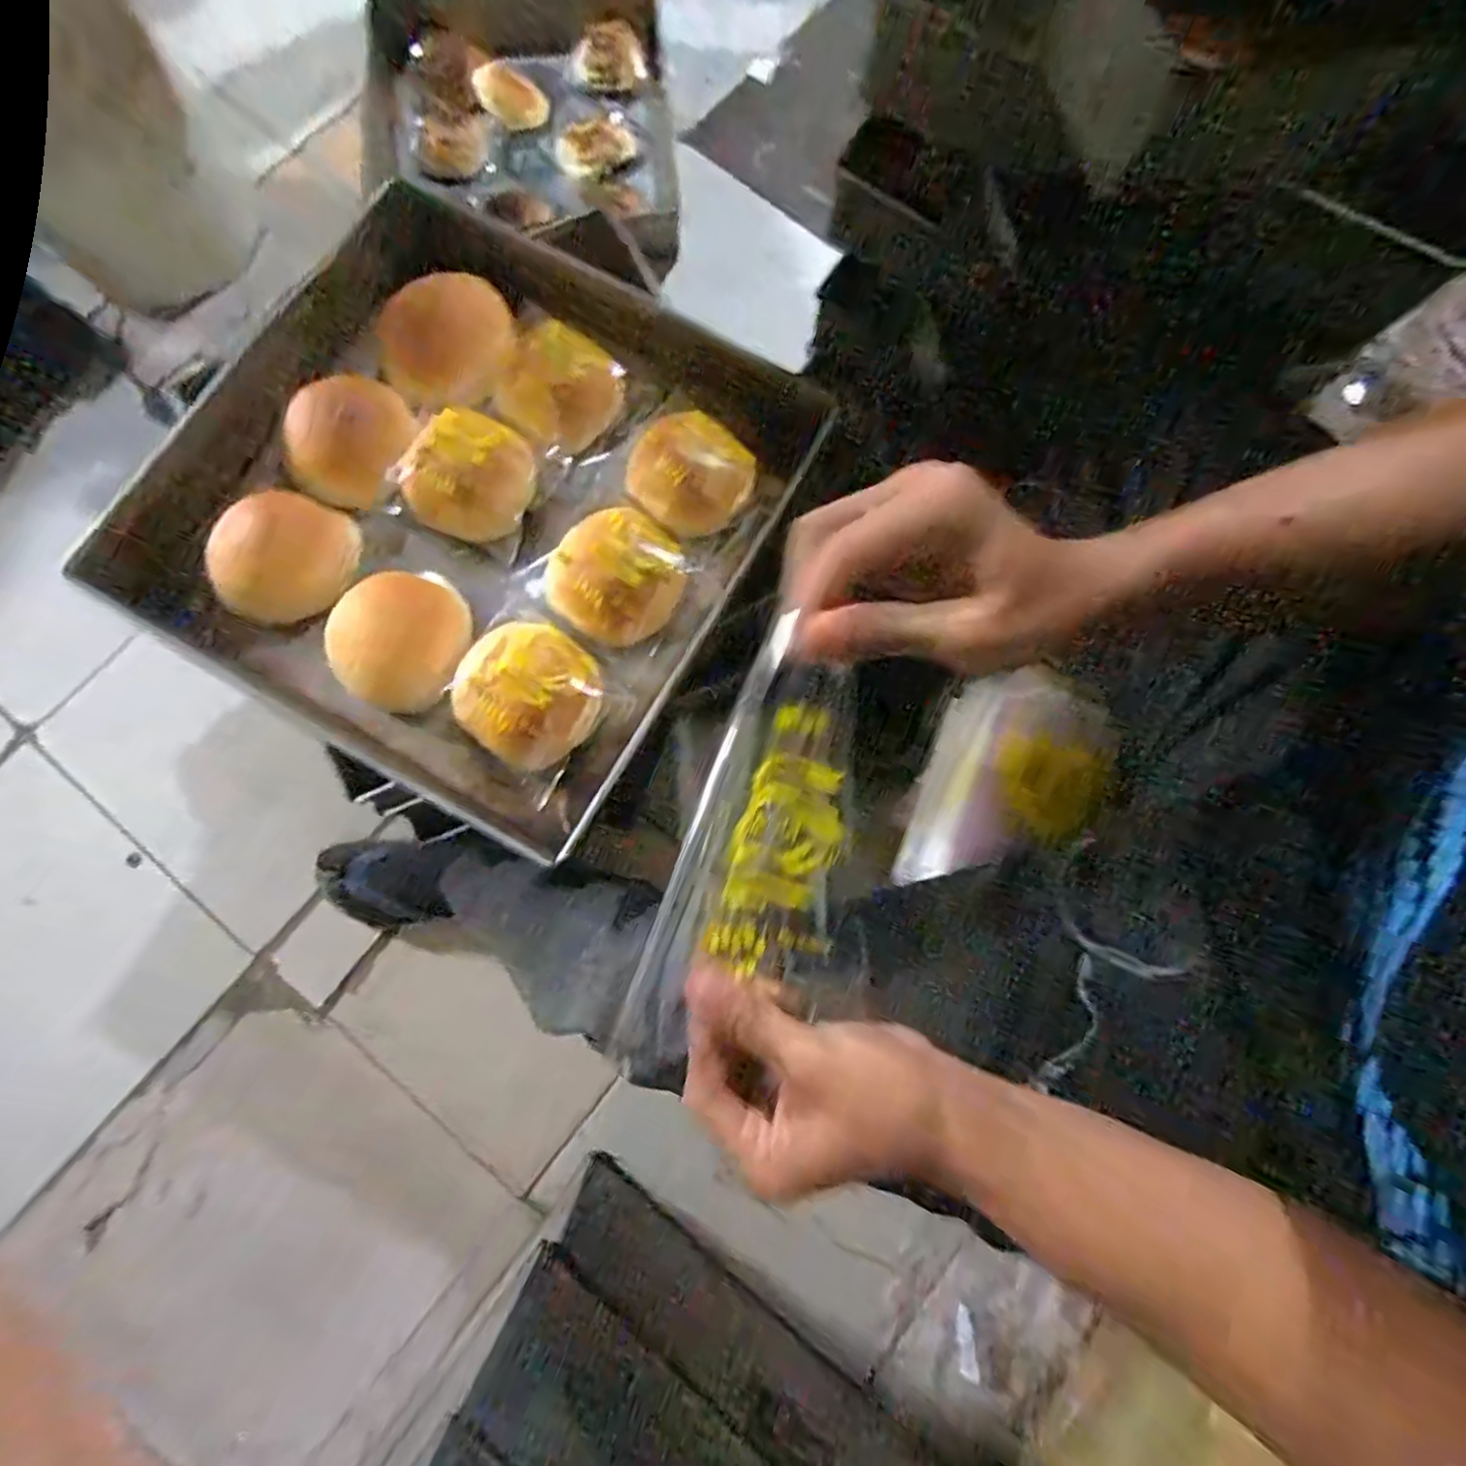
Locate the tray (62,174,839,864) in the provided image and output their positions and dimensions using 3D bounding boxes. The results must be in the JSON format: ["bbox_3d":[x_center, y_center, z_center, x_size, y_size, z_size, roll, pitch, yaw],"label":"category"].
[{"bbox_3d":[-0.211,-0.180,0.523,0.433,0.052,0.399,28,79,4],"label":"tray"}]

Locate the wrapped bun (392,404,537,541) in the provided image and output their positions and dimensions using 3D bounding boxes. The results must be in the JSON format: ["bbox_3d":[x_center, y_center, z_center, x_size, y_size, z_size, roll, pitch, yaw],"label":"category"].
[{"bbox_3d":[-0.200,-0.195,0.518,0.084,0.040,0.098,37,80,6],"label":"wrapped bun"}]

